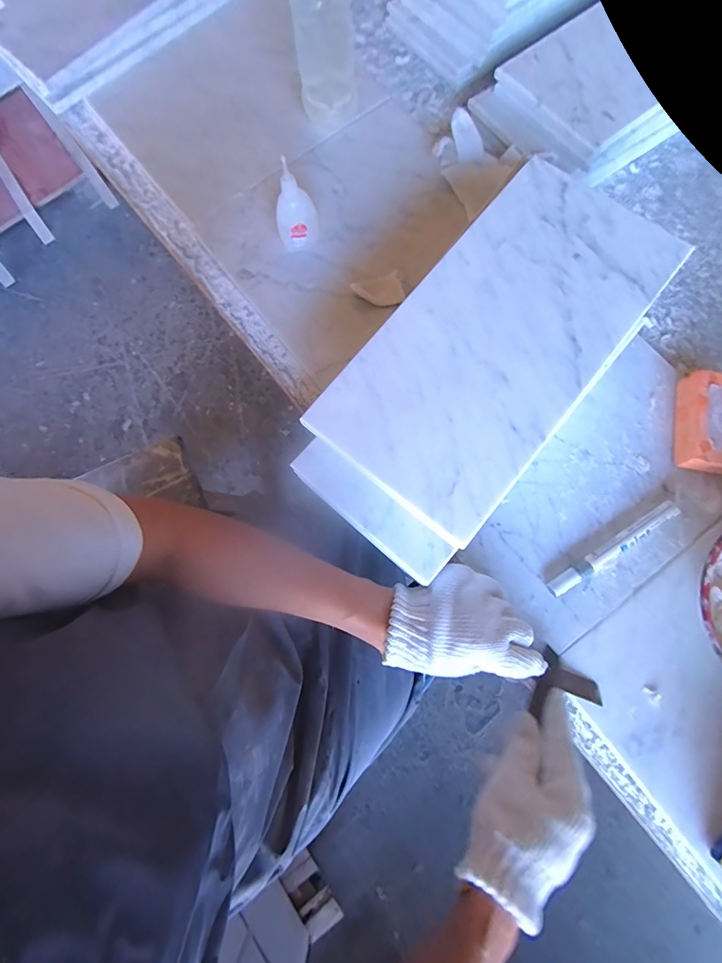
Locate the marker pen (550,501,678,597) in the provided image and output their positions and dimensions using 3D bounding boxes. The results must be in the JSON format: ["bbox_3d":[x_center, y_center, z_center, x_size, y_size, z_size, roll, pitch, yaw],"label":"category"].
[{"bbox_3d":[0.236,0.063,0.380,0.142,0.017,0.016,-32,77,-5],"label":"marker pen"}]

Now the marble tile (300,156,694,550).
[{"bbox_3d":[0.108,-0.114,0.315,0.150,0.015,0.298,39,80,9],"label":"marble tile"}]

